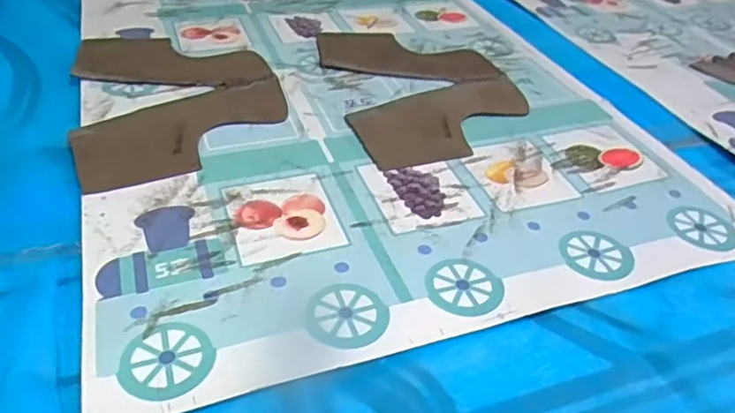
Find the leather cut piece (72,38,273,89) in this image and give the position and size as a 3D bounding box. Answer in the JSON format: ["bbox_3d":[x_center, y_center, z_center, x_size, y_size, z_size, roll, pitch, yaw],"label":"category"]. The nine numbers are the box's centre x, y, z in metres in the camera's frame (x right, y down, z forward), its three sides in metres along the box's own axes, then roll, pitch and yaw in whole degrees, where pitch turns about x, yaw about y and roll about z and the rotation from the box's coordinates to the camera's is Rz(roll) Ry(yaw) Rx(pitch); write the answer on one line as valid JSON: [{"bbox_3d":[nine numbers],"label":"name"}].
[{"bbox_3d":[-0.154,-0.117,0.465,0.151,0.004,0.080,3,40,0],"label":"leather cut piece"}]

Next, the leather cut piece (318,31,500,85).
[{"bbox_3d":[0.034,-0.131,0.500,0.150,0.004,0.072,8,40,6],"label":"leather cut piece"}]

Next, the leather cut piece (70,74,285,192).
[{"bbox_3d":[-0.117,-0.052,0.391,0.147,0.005,0.083,-20,45,-25],"label":"leather cut piece"}]

